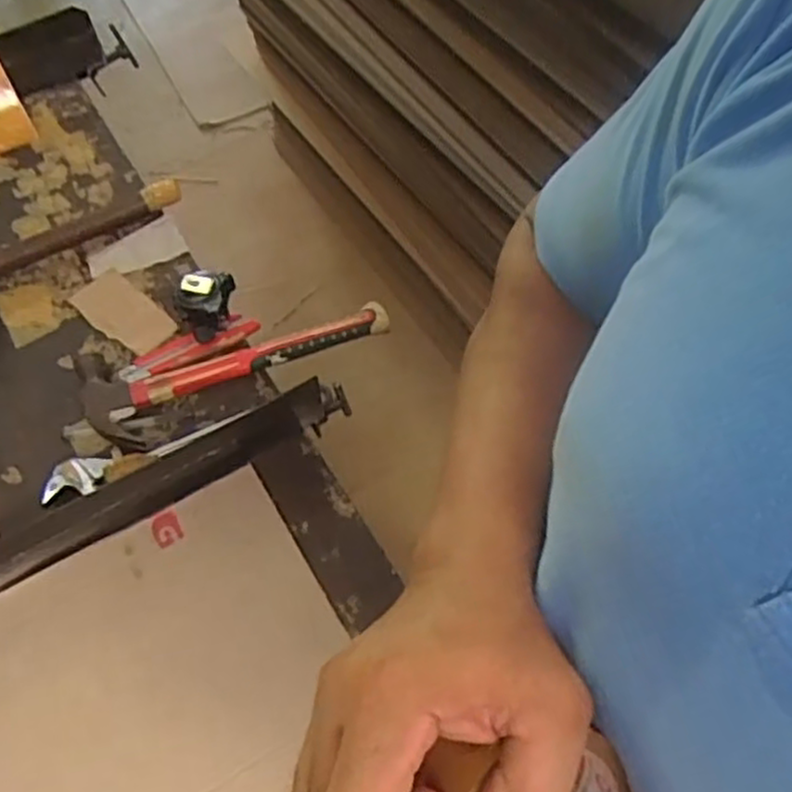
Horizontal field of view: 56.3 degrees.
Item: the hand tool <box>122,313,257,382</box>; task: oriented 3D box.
[{"bbox_3d":[-0.220,-0.051,0.795,0.148,0.018,0.042,-20,64,-9],"label":"hand tool"}]

